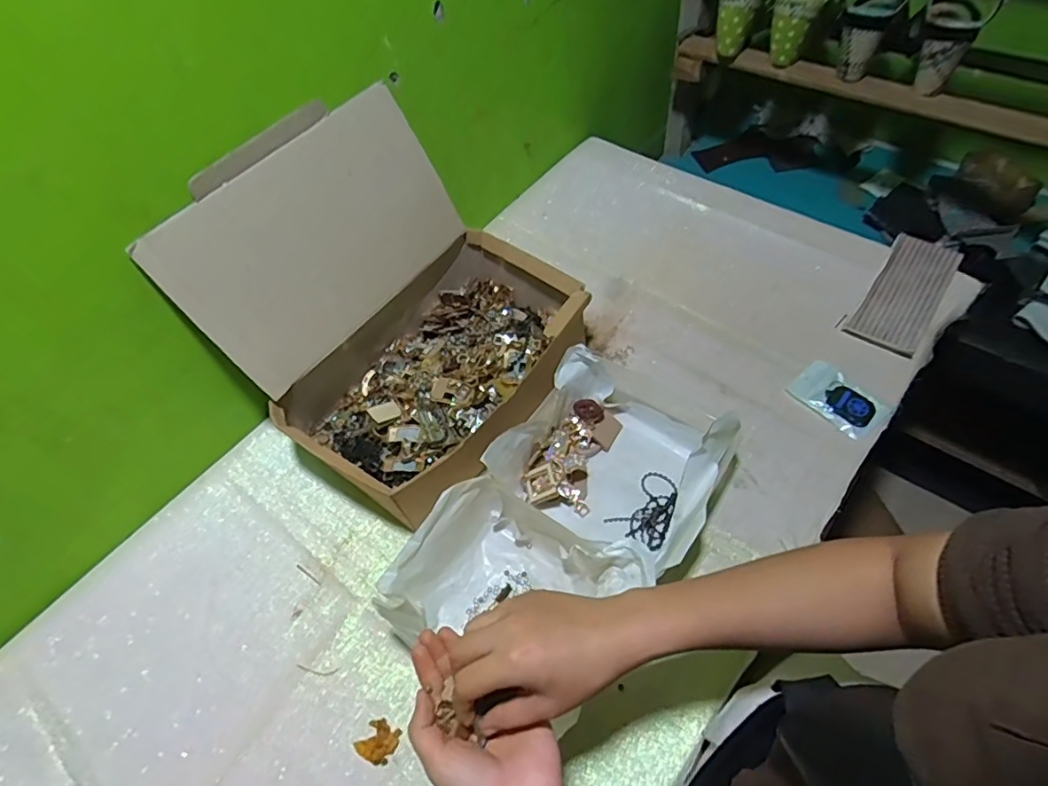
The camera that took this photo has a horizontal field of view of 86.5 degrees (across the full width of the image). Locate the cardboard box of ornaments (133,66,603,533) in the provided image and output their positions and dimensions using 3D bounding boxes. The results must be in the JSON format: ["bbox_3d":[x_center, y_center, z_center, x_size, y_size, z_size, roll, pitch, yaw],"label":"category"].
[{"bbox_3d":[-0.124,-0.090,0.604,0.317,0.279,0.325,33,66,23],"label":"cardboard box of ornaments"}]

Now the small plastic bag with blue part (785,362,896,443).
[{"bbox_3d":[0.368,0.005,0.652,0.060,0.019,0.096,-36,62,-17],"label":"small plastic bag with blue part"}]

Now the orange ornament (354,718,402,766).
[{"bbox_3d":[-0.132,0.316,0.506,0.034,0.004,0.034,24,63,19],"label":"orange ornament"}]

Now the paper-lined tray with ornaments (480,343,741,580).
[{"bbox_3d":[0.097,0.063,0.589,0.204,0.092,0.201,29,64,21],"label":"paper-lined tray with ornaments"}]

